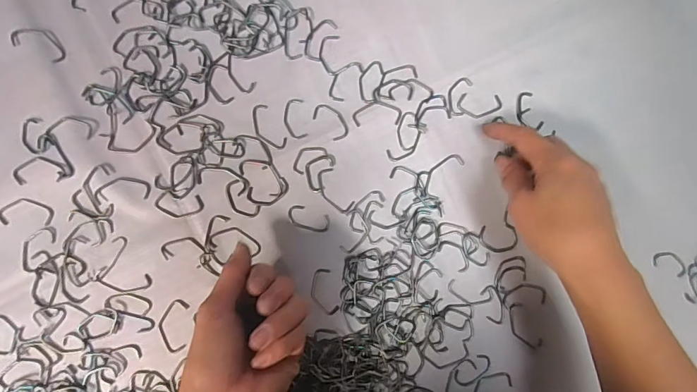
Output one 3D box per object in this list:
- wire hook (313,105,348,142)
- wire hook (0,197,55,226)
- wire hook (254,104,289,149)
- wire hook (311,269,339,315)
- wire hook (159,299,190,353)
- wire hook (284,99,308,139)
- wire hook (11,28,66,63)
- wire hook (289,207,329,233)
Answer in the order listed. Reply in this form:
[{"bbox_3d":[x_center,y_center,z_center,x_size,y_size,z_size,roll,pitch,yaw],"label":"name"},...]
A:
[{"bbox_3d":[-0.014,-0.063,0.346,0.019,0.004,0.035,-44,93,-4],"label":"wire hook"},{"bbox_3d":[-0.255,0.012,0.323,0.040,0.004,0.021,2,89,-5],"label":"wire hook"},{"bbox_3d":[-0.068,-0.056,0.342,0.019,0.004,0.041,-31,92,-5],"label":"wire hook"},{"bbox_3d":[-0.021,0.081,0.345,0.020,0.004,0.040,-14,90,-5],"label":"wire hook"},{"bbox_3d":[-0.142,0.105,0.332,0.022,0.004,0.042,6,88,-5],"label":"wire hook"},{"bbox_3d":[-0.045,-0.065,0.345,0.017,0.004,0.033,-6,89,-5],"label":"wire hook"},{"bbox_3d":[-0.244,-0.122,0.326,0.039,0.007,0.022,22,87,-4],"label":"wire hook"},{"bbox_3d":[-0.033,0.020,0.343,0.035,0.004,0.017,17,88,-4],"label":"wire hook"}]

